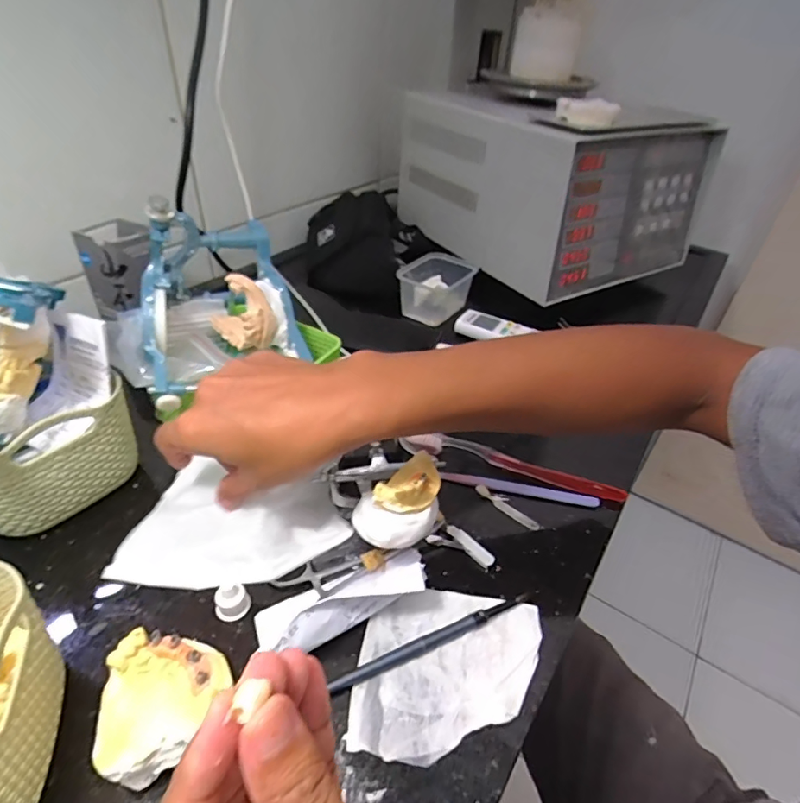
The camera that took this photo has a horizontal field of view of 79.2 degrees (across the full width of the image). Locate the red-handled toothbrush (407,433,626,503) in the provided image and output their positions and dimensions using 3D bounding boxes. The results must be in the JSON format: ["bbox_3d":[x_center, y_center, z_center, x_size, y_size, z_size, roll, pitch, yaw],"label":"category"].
[{"bbox_3d":[0.097,0.054,0.415,0.181,0.014,0.014,15,39,13],"label":"red-handled toothbrush"}]

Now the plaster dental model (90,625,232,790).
[{"bbox_3d":[-0.123,0.154,0.247,0.056,0.042,0.061,3,38,-2],"label":"plaster dental model"}]

